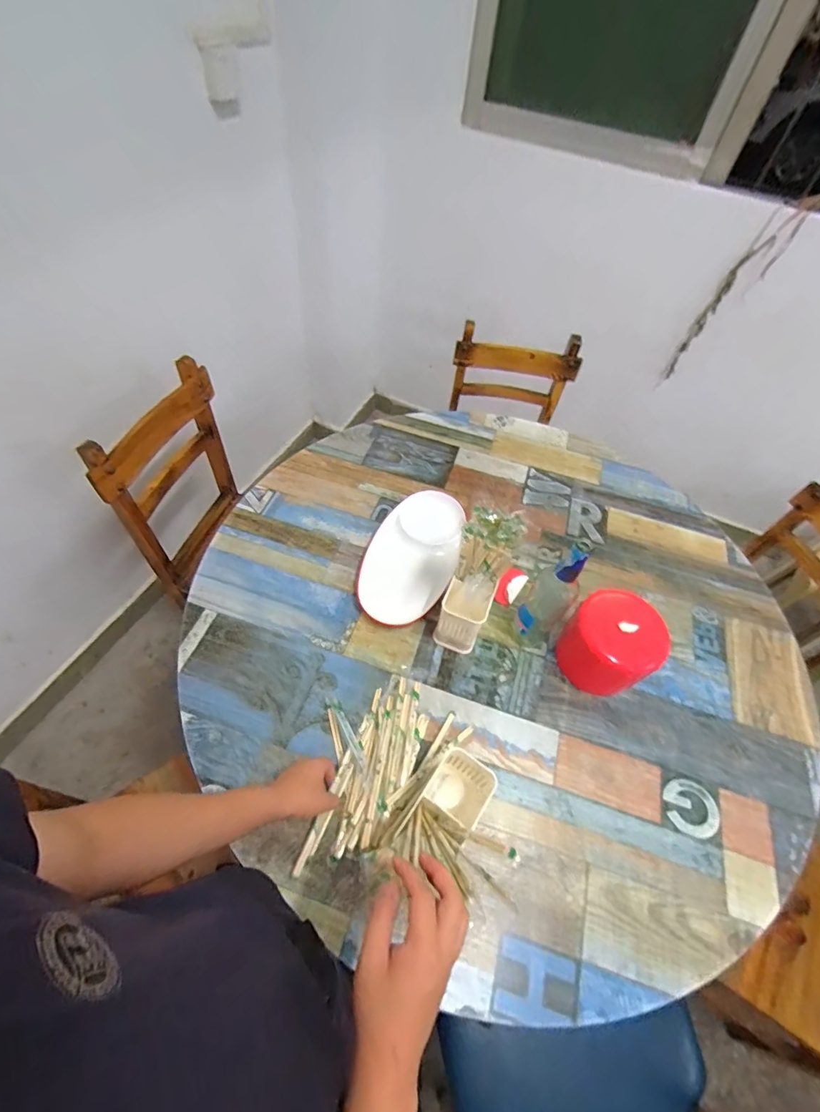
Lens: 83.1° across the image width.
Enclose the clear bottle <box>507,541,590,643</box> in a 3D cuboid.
[{"bbox_3d":[0.235,0.058,0.781,0.078,0.276,0.092,27,56,13],"label":"clear bottle"}]

